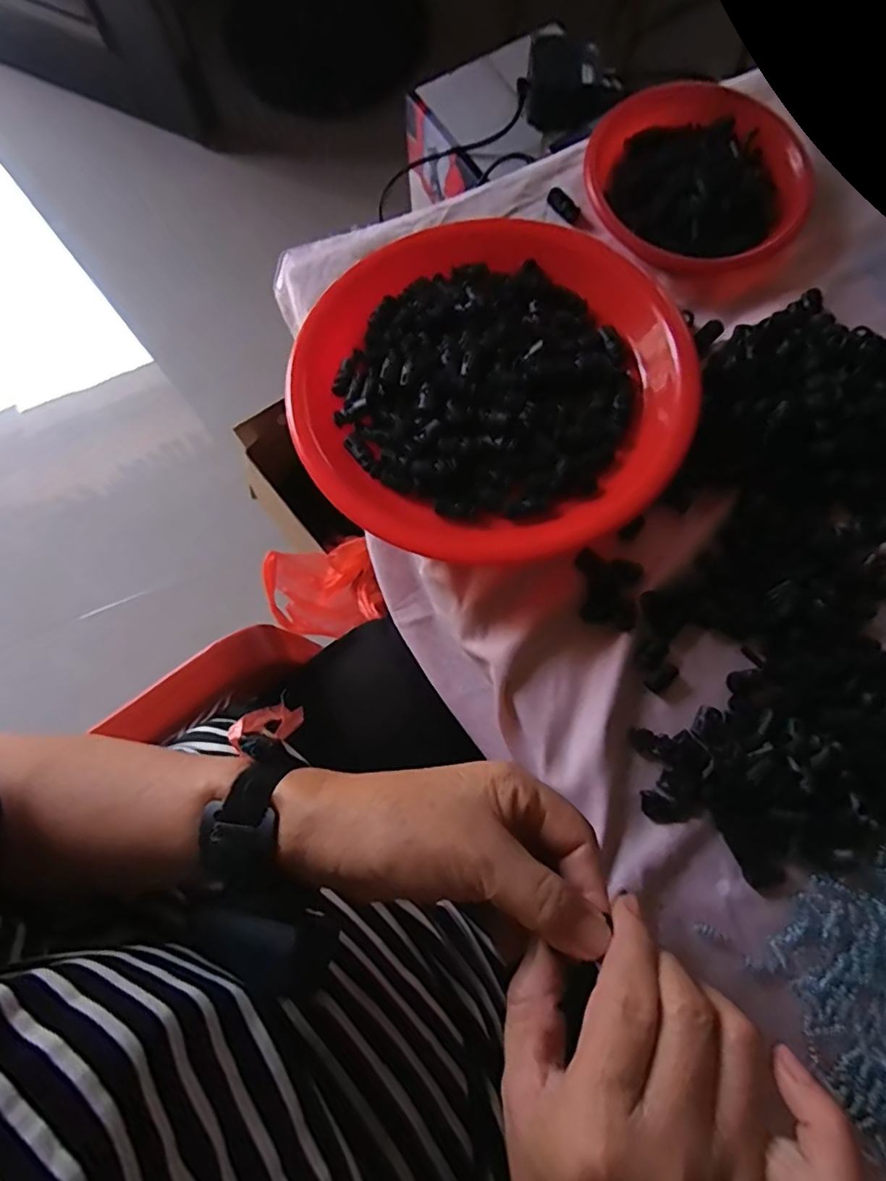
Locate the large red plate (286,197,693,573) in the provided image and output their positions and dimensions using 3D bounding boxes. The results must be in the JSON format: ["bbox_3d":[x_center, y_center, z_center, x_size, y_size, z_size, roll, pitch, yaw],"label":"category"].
[{"bbox_3d":[0.034,-0.146,0.379,0.249,0.040,0.269,0,77,-1],"label":"large red plate"}]

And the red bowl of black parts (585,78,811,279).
[{"bbox_3d":[0.186,-0.306,0.418,0.138,0.030,0.150,0,77,-1],"label":"red bowl of black parts"}]

